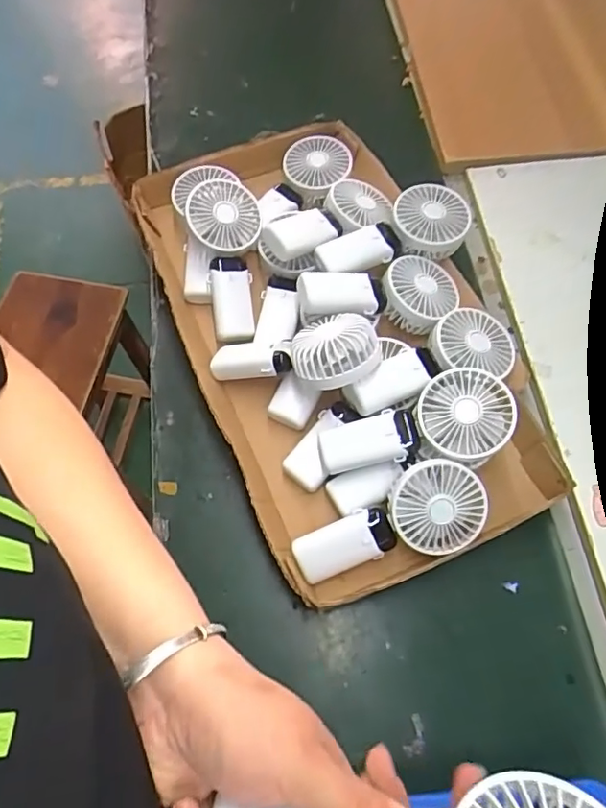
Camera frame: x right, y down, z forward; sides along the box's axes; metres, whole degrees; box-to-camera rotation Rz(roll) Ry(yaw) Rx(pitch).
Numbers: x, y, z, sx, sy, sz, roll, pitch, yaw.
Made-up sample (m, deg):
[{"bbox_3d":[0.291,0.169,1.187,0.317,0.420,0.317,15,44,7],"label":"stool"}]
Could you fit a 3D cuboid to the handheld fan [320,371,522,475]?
[{"bbox_3d":[0.110,0.026,0.544,0.188,0.053,0.085,-16,66,6],"label":"handheld fan"}]

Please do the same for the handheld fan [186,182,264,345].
[{"bbox_3d":[-0.090,-0.169,0.652,0.085,0.036,0.195,-5,85,-2],"label":"handheld fan"}]

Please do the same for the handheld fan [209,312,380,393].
[{"bbox_3d":[-0.013,-0.051,0.582,0.184,0.040,0.084,-4,62,27],"label":"handheld fan"}]

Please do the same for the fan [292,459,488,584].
[{"bbox_3d":[0.085,0.122,0.531,0.188,0.040,0.072,-24,103,3],"label":"fan"}]

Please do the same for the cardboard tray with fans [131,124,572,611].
[{"bbox_3d":[0.041,-0.103,0.619,0.334,0.109,0.554,-22,67,-10],"label":"cardboard tray with fans"}]

